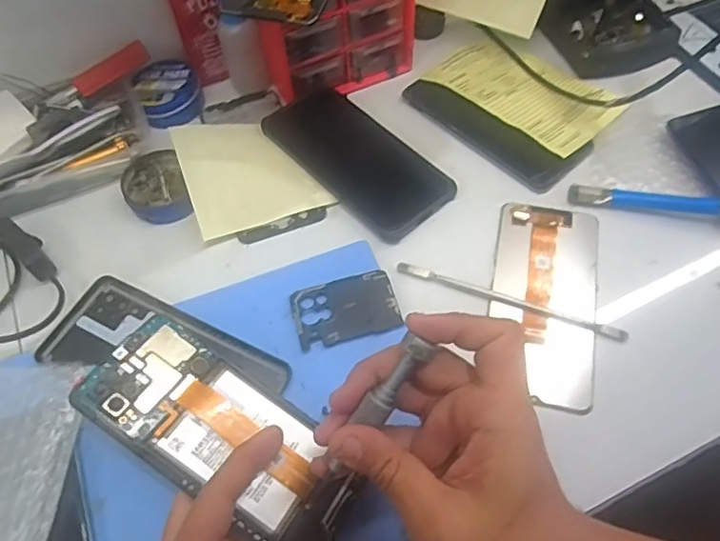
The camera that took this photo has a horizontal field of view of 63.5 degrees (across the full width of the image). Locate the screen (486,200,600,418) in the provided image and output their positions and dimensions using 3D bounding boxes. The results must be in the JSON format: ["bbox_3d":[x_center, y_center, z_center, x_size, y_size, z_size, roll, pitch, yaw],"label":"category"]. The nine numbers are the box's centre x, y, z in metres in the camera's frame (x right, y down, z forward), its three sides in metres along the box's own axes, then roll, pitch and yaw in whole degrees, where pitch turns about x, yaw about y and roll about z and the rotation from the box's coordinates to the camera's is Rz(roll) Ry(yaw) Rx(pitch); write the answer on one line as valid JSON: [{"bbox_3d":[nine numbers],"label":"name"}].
[{"bbox_3d":[0.130,0.016,0.410,0.071,0.006,0.158,10,59,9],"label":"screen"}]

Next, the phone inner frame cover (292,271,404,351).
[{"bbox_3d":[-0.010,0.027,0.404,0.071,0.004,0.046,-15,60,-6],"label":"phone inner frame cover"}]

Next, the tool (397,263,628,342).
[{"bbox_3d":[0.104,0.020,0.409,0.160,0.004,0.010,18,61,14],"label":"tool"}]

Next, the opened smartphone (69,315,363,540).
[{"bbox_3d":[-0.076,0.090,0.324,0.153,0.008,0.071,35,52,7],"label":"opened smartphone"}]

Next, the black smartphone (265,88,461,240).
[{"bbox_3d":[-0.003,-0.096,0.482,0.080,0.008,0.166,-39,64,-19],"label":"black smartphone"}]

